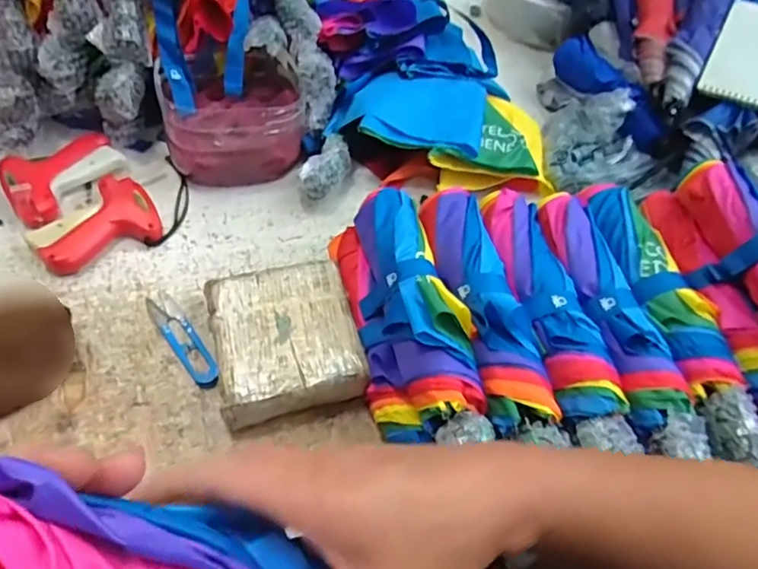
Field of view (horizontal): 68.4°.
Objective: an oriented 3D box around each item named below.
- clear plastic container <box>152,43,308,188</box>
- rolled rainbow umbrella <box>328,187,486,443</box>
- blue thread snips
[{"bbox_3d":[-0.172,-0.209,0.656,0.153,0.085,0.174,-11,54,-13],"label":"clear plastic container"},{"bbox_3d":[0.019,0.015,0.477,0.082,0.084,0.233,-9,53,-11],"label":"rolled rainbow umbrella"},{"bbox_3d":[-0.181,0.049,0.512,0.026,0.004,0.116,-28,59,-23],"label":"blue thread snips"}]

